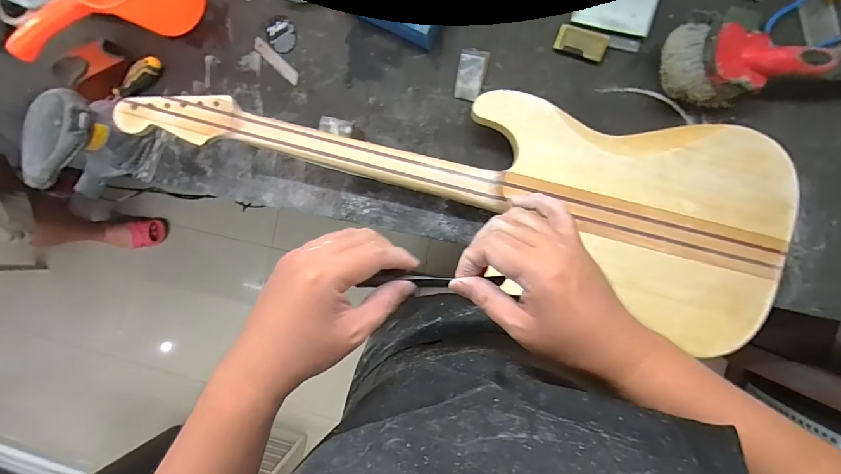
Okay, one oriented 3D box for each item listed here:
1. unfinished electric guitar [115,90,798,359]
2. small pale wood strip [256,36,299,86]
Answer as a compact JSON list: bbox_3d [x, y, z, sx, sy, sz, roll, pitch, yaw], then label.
[{"bbox_3d":[0.039,-0.106,0.537,0.942,0.083,0.286,17,95,7],"label":"unfinished electric guitar"},{"bbox_3d":[-0.245,-0.299,0.649,0.102,0.004,0.020,44,98,4],"label":"small pale wood strip"}]

